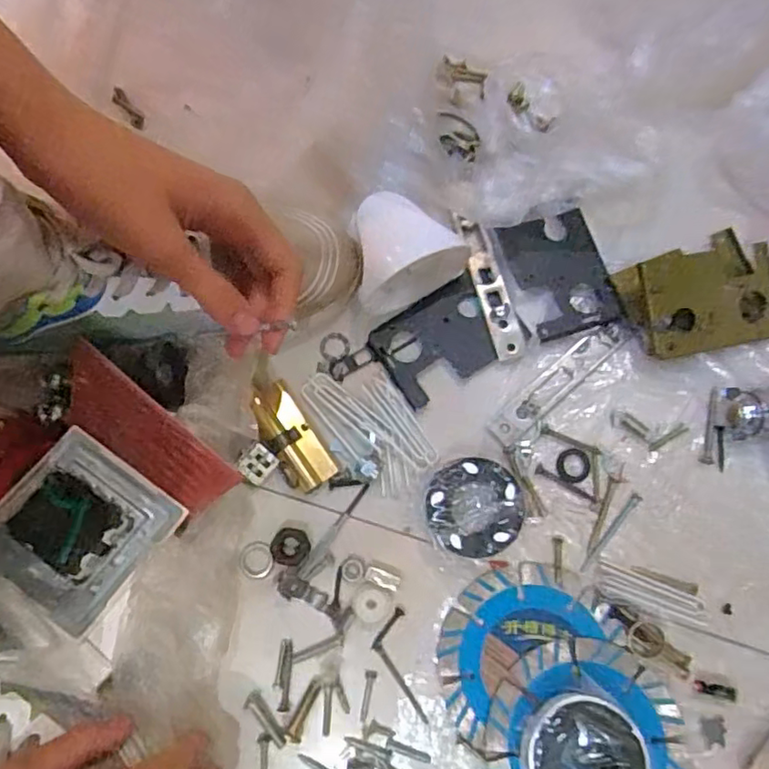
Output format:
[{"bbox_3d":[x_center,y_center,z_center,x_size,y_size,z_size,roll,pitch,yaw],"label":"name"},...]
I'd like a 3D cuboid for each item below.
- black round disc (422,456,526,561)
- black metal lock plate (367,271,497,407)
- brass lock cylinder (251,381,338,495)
[{"bbox_3d":[0.052,0.073,0.367,0.055,0.024,0.055,0,78,1],"label":"black round disc"},{"bbox_3d":[0.035,-0.028,0.398,0.076,0.006,0.058,-32,79,-5],"label":"black metal lock plate"},{"bbox_3d":[-0.059,0.032,0.383,0.028,0.012,0.070,-33,79,-5],"label":"brass lock cylinder"}]

